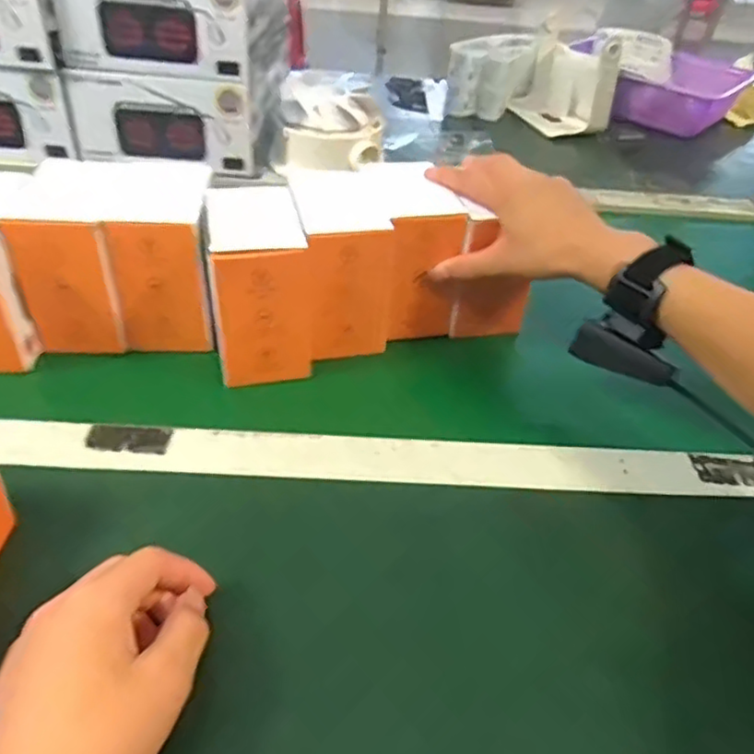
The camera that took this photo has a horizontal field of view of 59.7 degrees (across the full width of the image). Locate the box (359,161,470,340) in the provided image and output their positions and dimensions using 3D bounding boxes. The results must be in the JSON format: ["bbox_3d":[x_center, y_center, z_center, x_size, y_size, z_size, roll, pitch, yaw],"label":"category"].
[{"bbox_3d":[0.025,-0.104,0.537,0.061,0.108,0.102,-8,42,-15],"label":"box"}]

